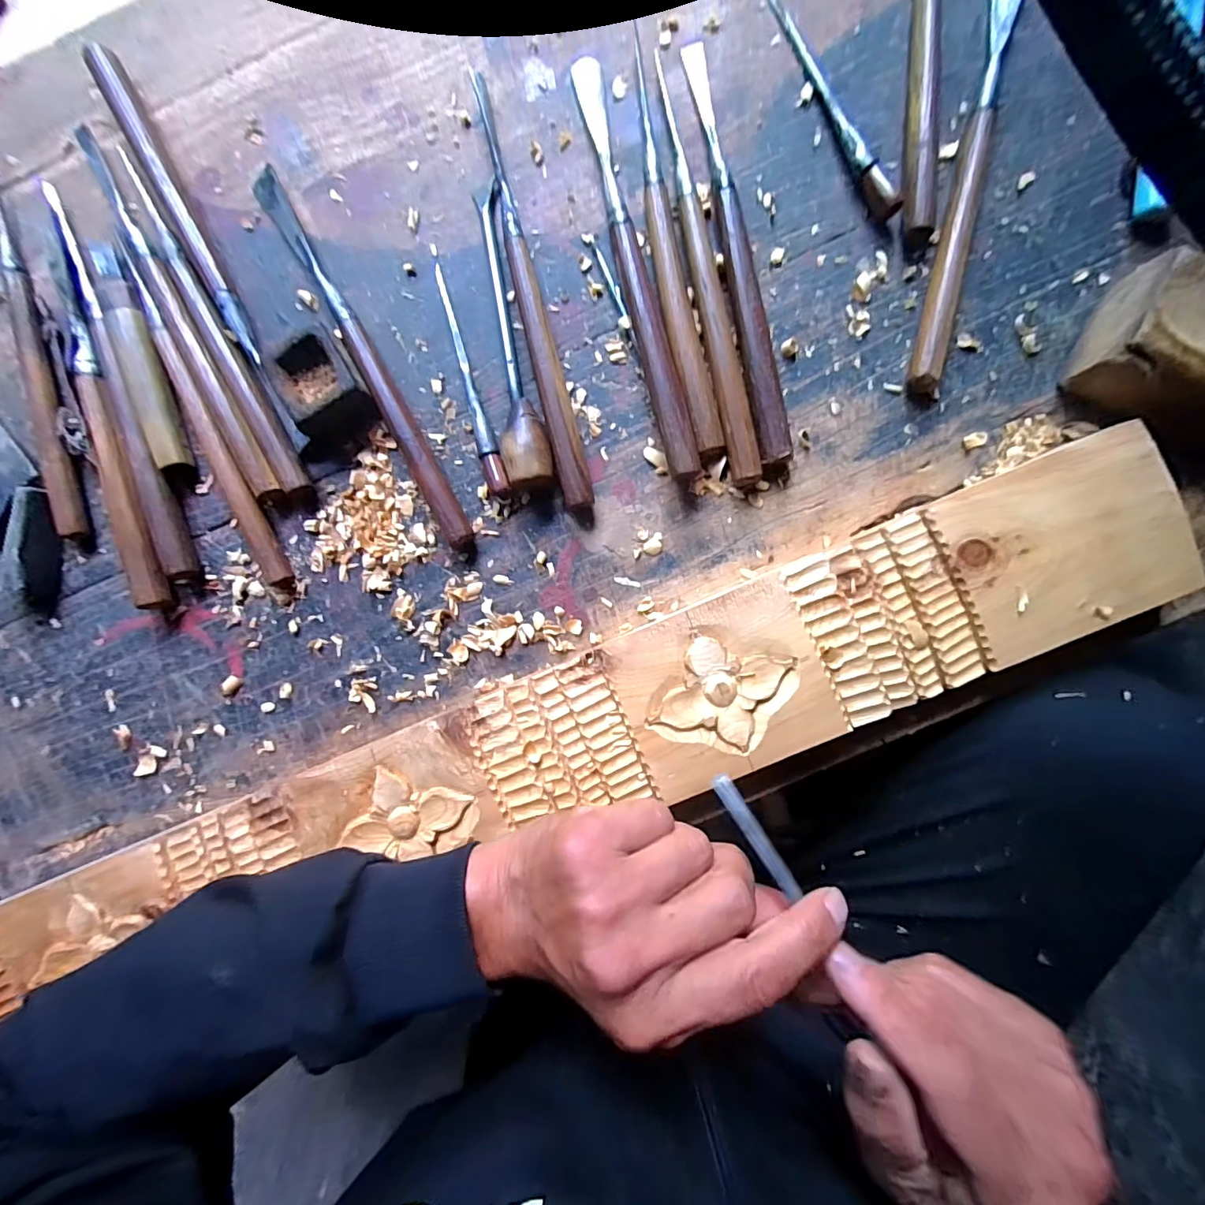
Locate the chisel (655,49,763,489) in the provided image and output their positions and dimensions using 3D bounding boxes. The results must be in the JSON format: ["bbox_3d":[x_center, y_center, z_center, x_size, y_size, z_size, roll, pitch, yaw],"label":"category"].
[{"bbox_3d":[0.060,-0.193,0.301,0.018,0.018,0.252,-12,92,2],"label":"chisel"}]

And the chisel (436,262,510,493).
[{"bbox_3d":[-0.083,-0.135,0.313,0.013,0.015,0.147,-18,91,3],"label":"chisel"}]

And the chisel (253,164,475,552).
[{"bbox_3d":[-0.147,-0.151,0.312,0.017,0.018,0.261,-29,91,3],"label":"chisel"}]

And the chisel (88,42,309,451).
[{"bbox_3d":[-0.260,-0.241,0.311,0.012,0.012,0.199,-25,91,3],"label":"chisel"}]

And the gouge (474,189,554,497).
[{"bbox_3d":[-0.055,-0.158,0.303,0.026,0.028,0.181,-9,92,2],"label":"gouge"}]

